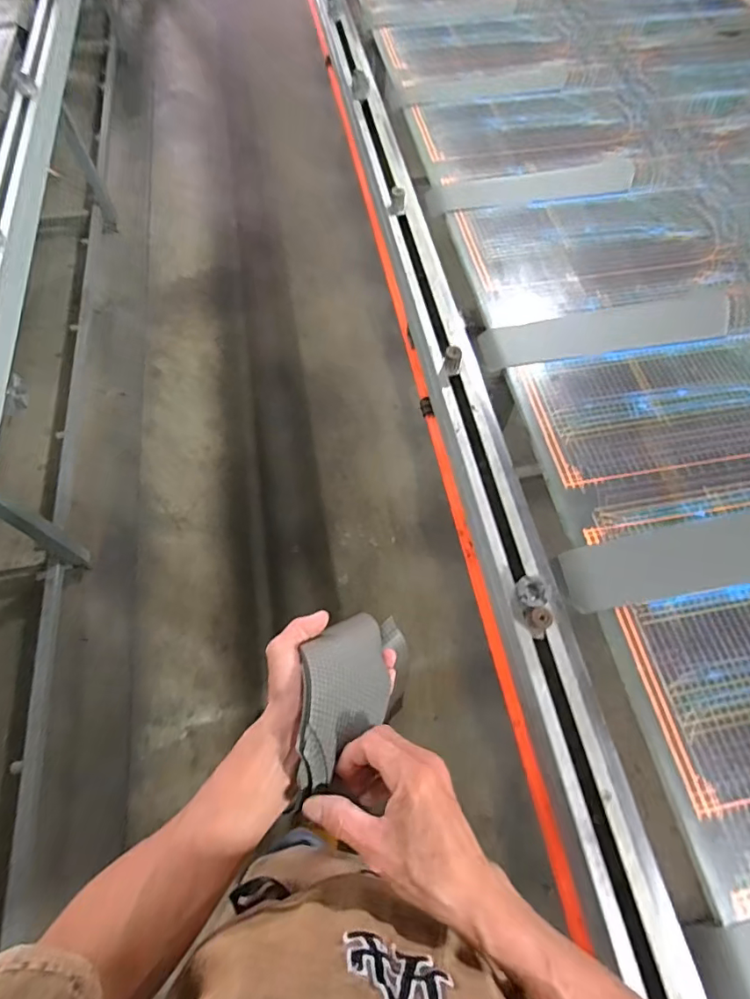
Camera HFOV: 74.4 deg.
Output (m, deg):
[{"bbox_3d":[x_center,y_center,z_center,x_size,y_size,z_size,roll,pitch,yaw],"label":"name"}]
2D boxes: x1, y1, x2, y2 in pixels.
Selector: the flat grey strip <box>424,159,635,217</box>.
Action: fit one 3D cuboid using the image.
[{"bbox_3d":[0.307,-0.599,0.944,0.422,0.004,0.097,-12,67,-7],"label":"flat grey strip"}]

